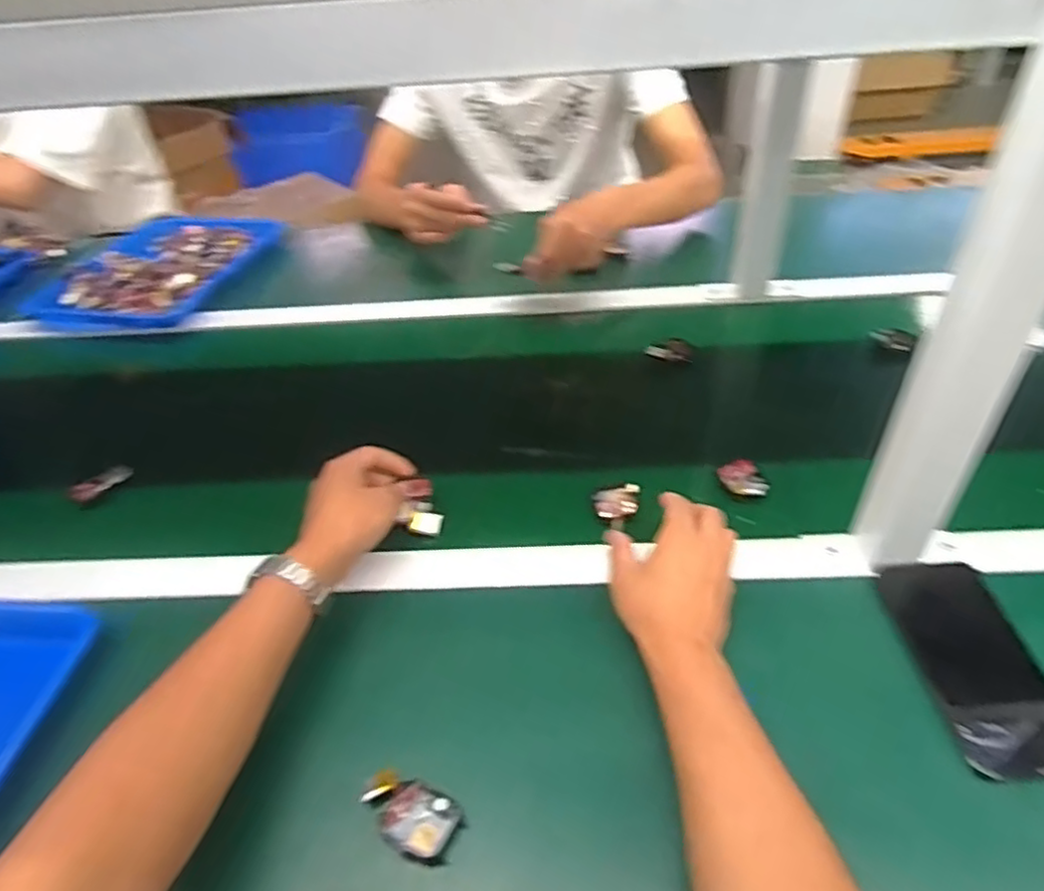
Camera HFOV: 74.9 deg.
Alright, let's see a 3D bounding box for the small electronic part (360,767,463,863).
[{"bbox_3d":[-0.069,0.227,0.420,0.059,0.014,0.037,18,46,23],"label":"small electronic part"}]

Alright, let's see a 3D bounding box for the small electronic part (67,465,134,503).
[{"bbox_3d":[-0.415,0.037,0.675,0.014,0.018,0.061,20,35,26],"label":"small electronic part"}]

